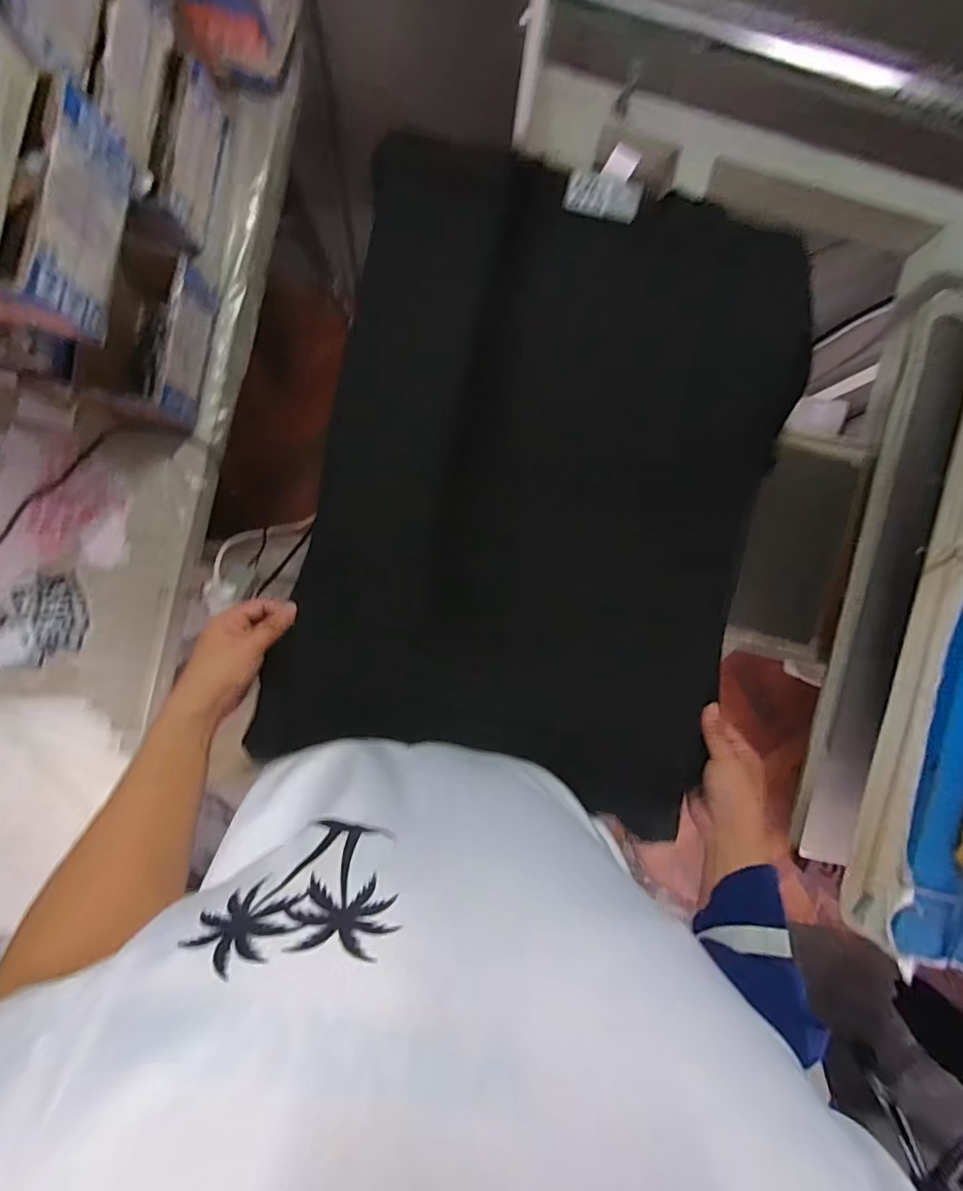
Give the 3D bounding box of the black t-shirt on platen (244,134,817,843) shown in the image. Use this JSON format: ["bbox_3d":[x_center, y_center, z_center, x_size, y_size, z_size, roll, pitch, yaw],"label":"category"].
[{"bbox_3d":[0.056,-0.086,0.478,0.430,0.059,0.543,15,91,-5],"label":"black t-shirt on platen"}]

